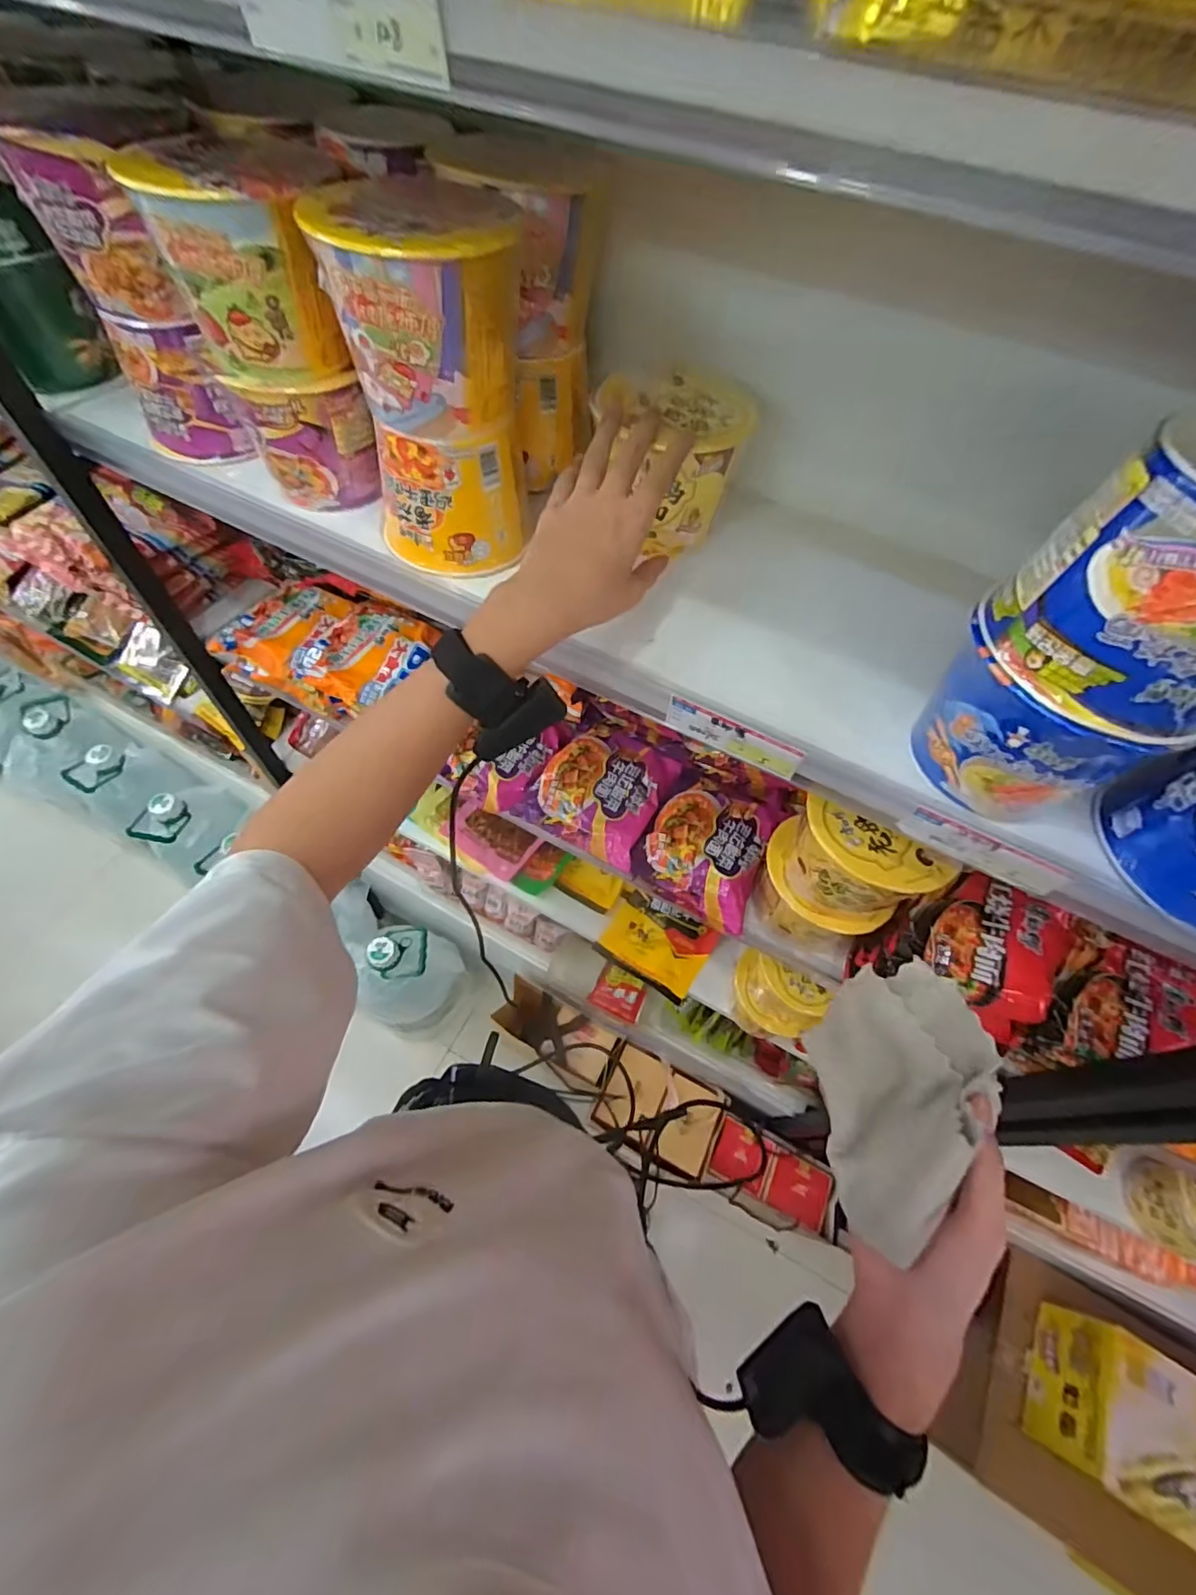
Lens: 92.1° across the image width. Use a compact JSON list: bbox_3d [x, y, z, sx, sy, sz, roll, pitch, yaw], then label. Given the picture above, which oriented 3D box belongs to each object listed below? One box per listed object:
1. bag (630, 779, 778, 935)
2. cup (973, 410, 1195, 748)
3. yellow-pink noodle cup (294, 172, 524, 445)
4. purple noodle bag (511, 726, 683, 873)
[{"bbox_3d":[0.123,0.051,0.646,0.131,0.043,0.152,27,61,11],"label":"bag"},{"bbox_3d":[0.291,-0.104,0.286,0.112,0.101,0.112,-28,65,-20],"label":"cup"},{"bbox_3d":[-0.117,-0.329,0.391,0.116,0.107,0.140,-19,62,-15],"label":"yellow-pink noodle cup"},{"bbox_3d":[0.007,-0.013,0.671,0.140,0.033,0.151,30,61,13],"label":"purple noodle bag"}]

